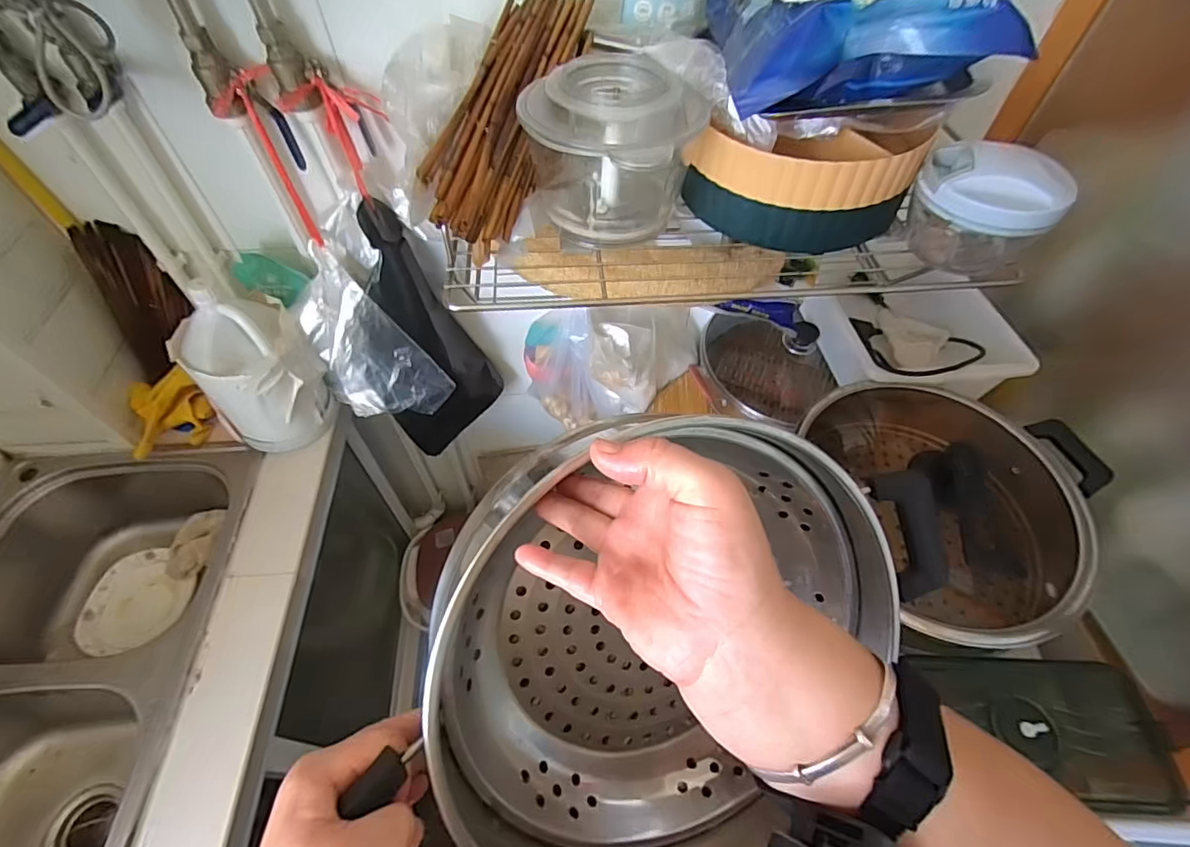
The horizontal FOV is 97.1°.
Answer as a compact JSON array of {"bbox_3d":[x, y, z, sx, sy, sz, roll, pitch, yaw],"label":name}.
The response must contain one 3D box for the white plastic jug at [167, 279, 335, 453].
[{"bbox_3d":[-0.505,-0.075,0.789,0.122,0.234,0.137,16,56,11],"label":"white plastic jug"}]

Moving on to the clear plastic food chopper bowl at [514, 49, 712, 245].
[{"bbox_3d":[0.015,-0.250,0.495,0.153,0.124,0.129,18,56,13],"label":"clear plastic food chopper bowl"}]

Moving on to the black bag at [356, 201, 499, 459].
[{"bbox_3d":[-0.267,-0.135,0.855,0.196,0.405,0.102,-27,59,-19],"label":"black bag"}]

